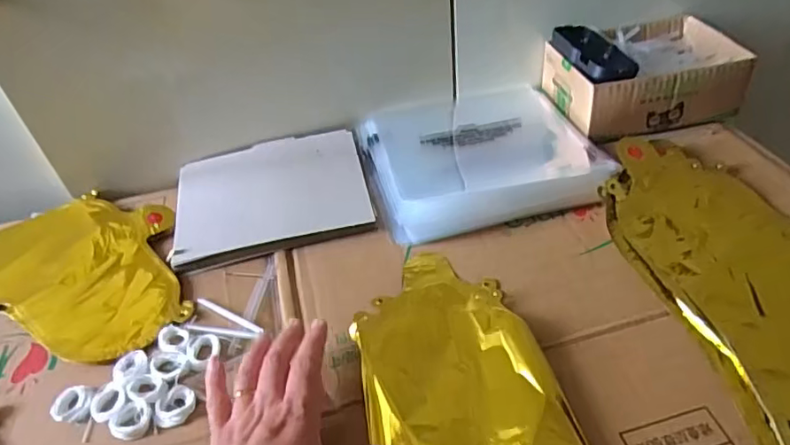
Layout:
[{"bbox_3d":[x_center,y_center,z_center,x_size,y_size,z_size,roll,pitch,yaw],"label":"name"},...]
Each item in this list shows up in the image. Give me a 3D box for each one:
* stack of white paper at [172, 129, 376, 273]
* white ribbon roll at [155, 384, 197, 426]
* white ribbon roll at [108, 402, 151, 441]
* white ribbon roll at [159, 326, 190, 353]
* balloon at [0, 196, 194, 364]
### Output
[{"bbox_3d":[-0.130,-0.034,0.589,0.194,0.010,0.169,-14,43,-8],"label":"stack of white paper"},{"bbox_3d":[-0.160,0.134,0.408,0.024,0.008,0.031,20,49,27],"label":"white ribbon roll"},{"bbox_3d":[-0.192,0.144,0.404,0.031,0.006,0.026,12,45,19],"label":"white ribbon roll"},{"bbox_3d":[-0.180,0.095,0.454,0.029,0.005,0.022,31,54,34],"label":"white ribbon roll"},{"bbox_3d":[-0.395,0.065,0.526,0.407,0.020,0.208,-8,42,-2],"label":"balloon"}]

